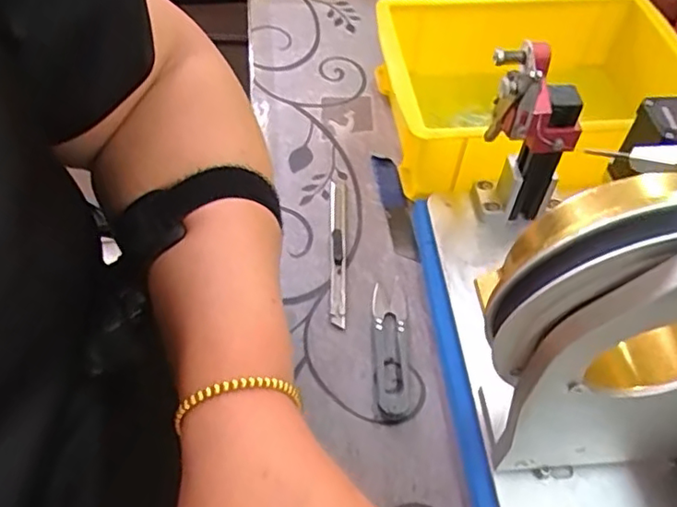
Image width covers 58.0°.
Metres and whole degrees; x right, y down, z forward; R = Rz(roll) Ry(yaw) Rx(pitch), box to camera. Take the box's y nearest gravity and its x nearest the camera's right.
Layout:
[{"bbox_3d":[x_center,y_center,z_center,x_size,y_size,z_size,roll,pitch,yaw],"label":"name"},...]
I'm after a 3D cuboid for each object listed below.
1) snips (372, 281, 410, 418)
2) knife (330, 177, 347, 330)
[{"bbox_3d":[0.033,0.060,0.395,0.022,0.006,0.096,3,52,0],"label":"snips"},{"bbox_3d":[0.000,-0.006,0.450,0.011,0.007,0.140,1,52,-2],"label":"knife"}]

